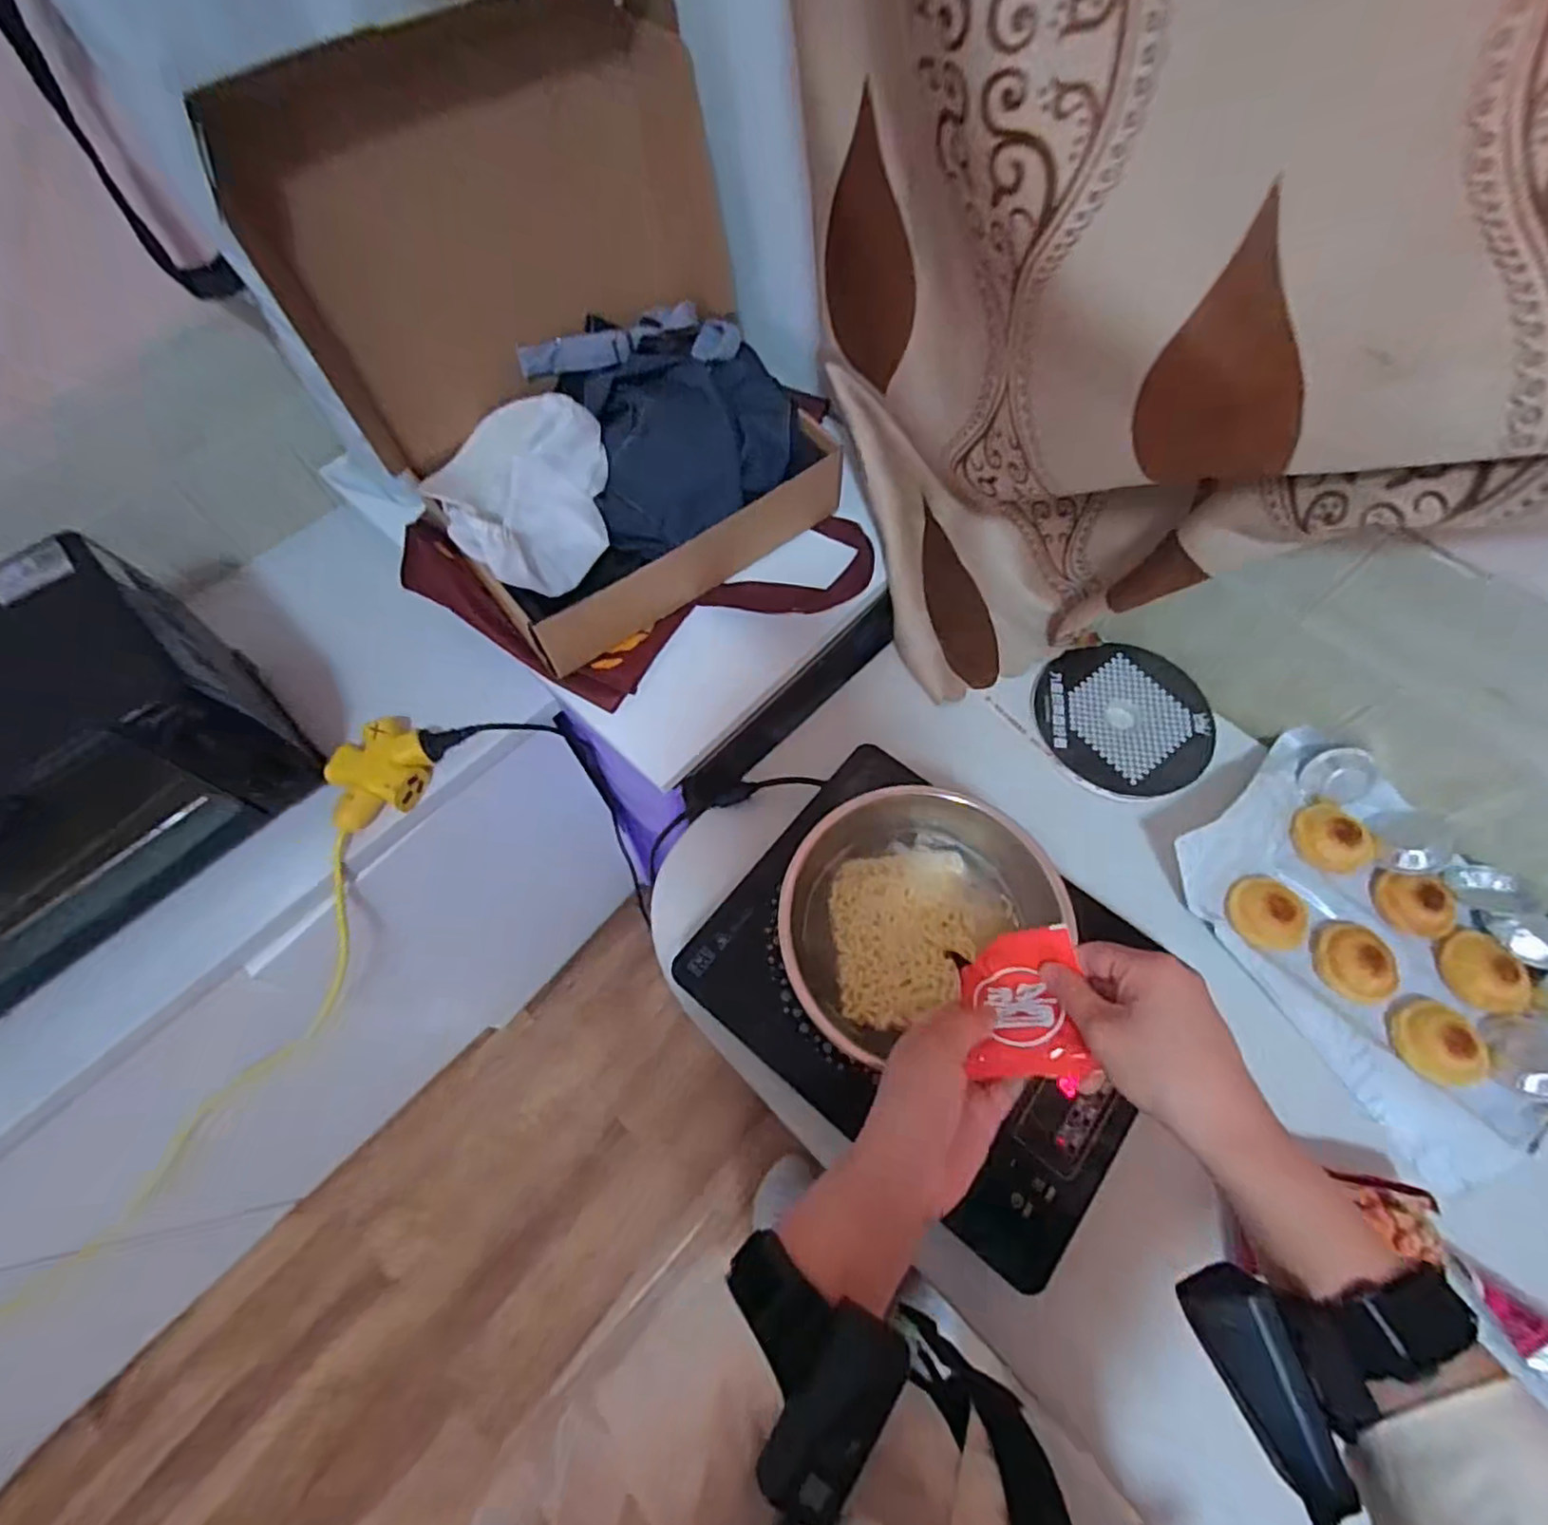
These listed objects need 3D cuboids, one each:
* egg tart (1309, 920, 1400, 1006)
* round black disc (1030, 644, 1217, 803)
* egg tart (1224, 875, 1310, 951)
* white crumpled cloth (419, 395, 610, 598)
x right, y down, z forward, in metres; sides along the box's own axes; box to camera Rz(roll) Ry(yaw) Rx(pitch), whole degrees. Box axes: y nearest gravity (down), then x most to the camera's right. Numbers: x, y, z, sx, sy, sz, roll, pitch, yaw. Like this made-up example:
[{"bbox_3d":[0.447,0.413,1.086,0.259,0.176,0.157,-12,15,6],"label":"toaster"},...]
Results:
[{"bbox_3d":[0.510,0.173,0.602,0.059,0.027,0.060,0,65,0],"label":"egg tart"},{"bbox_3d":[0.365,-0.046,0.719,0.171,0.014,0.181,0,65,0],"label":"round black disc"},{"bbox_3d":[0.449,0.136,0.622,0.062,0.026,0.062,7,65,3],"label":"egg tart"},{"bbox_3d":[-0.230,-0.250,0.644,0.160,0.073,0.194,-17,66,-7],"label":"white crumpled cloth"}]

